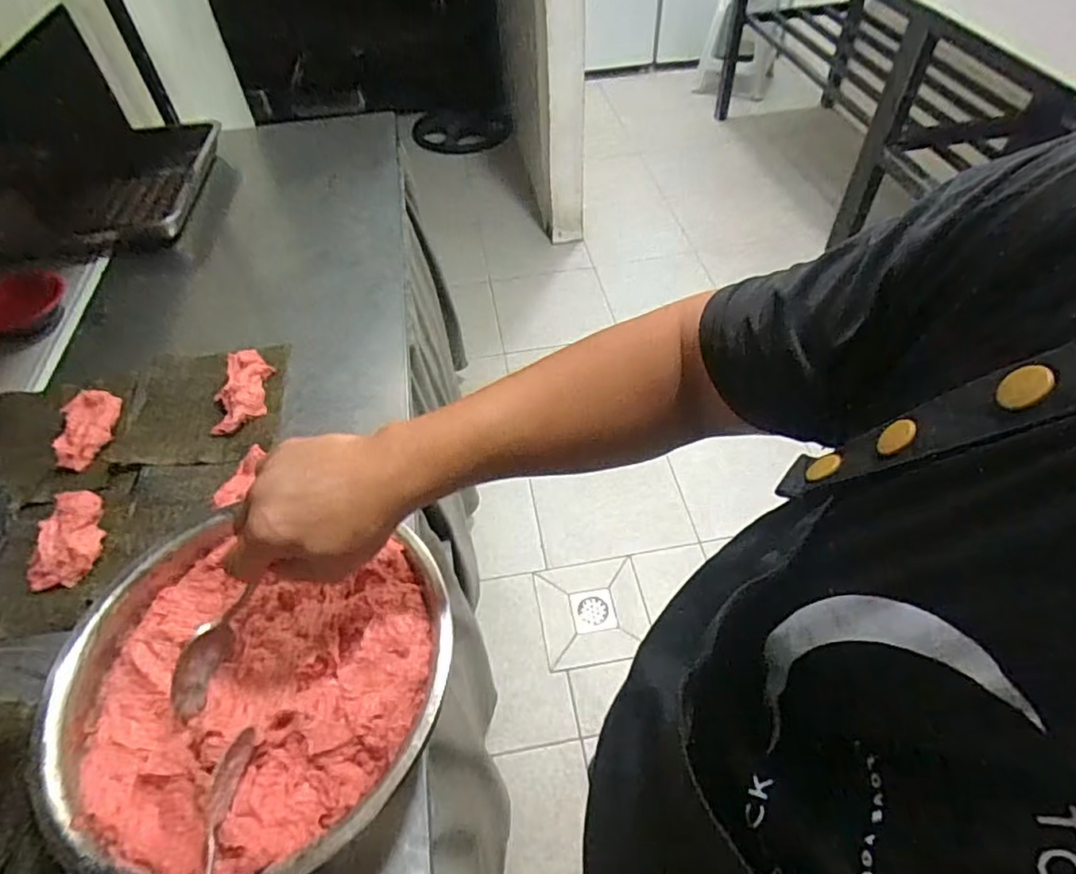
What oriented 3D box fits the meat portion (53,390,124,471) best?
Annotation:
[{"bbox_3d":[-0.548,-0.014,0.741,0.059,0.024,0.117,-13,52,-7],"label":"meat portion"}]

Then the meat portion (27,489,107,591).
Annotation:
[{"bbox_3d":[-0.493,0.105,0.642,0.057,0.030,0.108,-3,51,1],"label":"meat portion"}]

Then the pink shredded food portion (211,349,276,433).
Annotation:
[{"bbox_3d":[-0.377,-0.062,0.773,0.057,0.029,0.123,-7,51,-3],"label":"pink shredded food portion"}]

